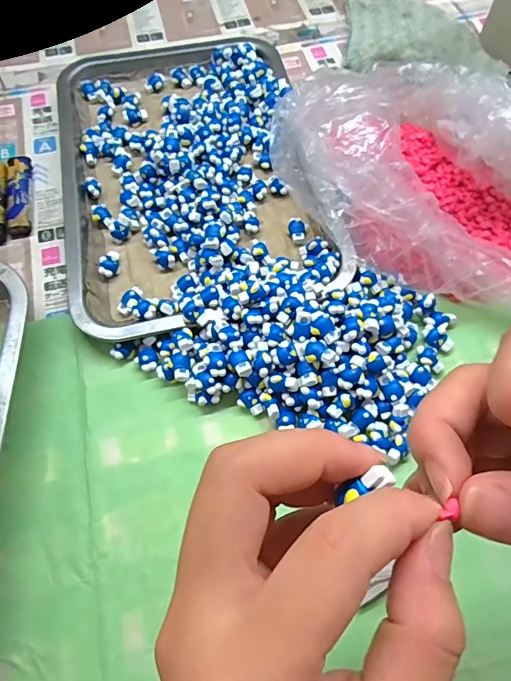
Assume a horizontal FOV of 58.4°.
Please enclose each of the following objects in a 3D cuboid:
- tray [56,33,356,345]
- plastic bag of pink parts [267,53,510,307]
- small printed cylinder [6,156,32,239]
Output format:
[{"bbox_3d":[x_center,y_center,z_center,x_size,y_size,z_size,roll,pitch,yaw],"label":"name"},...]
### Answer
[{"bbox_3d":[-0.059,-0.156,0.387,0.201,0.029,0.324,-11,65,-5],"label":"tray"},{"bbox_3d":[0.126,-0.127,0.341,0.170,0.085,0.250,-29,68,-12],"label":"plastic bag of pink parts"},{"bbox_3d":[-0.202,-0.125,0.391,0.018,0.011,0.084,-12,66,-5],"label":"small printed cylinder"}]

